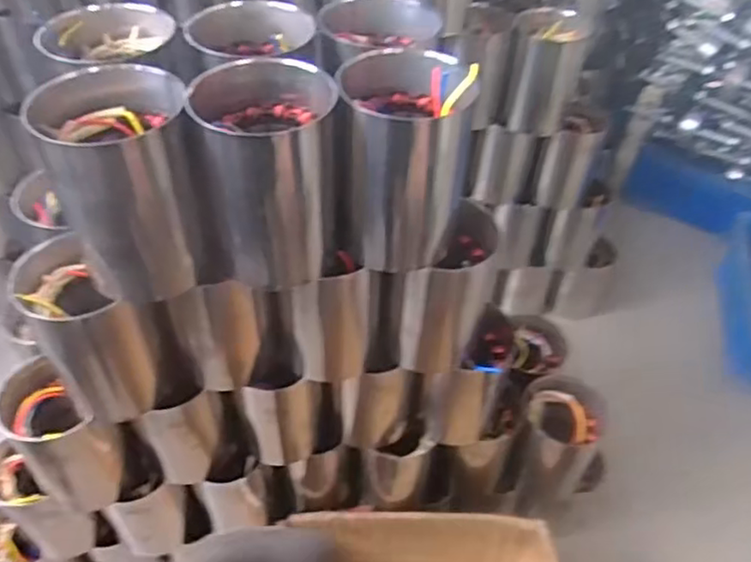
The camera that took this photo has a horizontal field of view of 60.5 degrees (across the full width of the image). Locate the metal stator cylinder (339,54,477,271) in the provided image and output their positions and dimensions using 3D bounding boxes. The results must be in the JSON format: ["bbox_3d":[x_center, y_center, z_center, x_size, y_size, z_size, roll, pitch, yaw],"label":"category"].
[{"bbox_3d":[0.019,-0.088,0.469,0.088,0.143,0.077,-1,46,-3],"label":"metal stator cylinder"}]

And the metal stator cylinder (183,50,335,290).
[{"bbox_3d":[-0.074,-0.075,0.451,0.088,0.142,0.078,-6,47,-8],"label":"metal stator cylinder"}]

